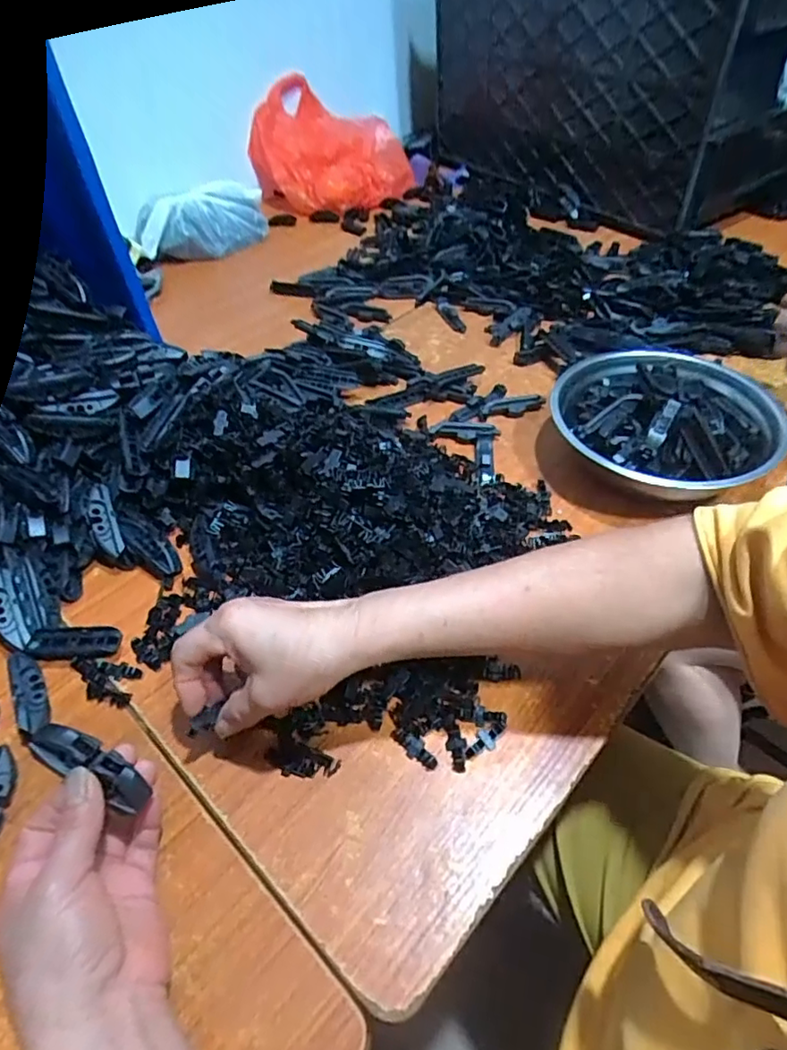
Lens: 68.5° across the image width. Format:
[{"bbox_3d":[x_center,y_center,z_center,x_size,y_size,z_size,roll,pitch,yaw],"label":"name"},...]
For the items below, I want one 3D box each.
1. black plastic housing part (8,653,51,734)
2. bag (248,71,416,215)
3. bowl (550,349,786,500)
[{"bbox_3d":[-0.264,0.122,0.420,0.019,0.020,0.068,-28,52,-20],"label":"black plastic housing part"},{"bbox_3d":[-0.120,-0.708,1.065,0.286,0.135,0.239,-16,49,-10],"label":"bag"},{"bbox_3d":[0.257,-0.099,0.551,0.211,0.064,0.202,-2,48,2],"label":"bowl"}]

